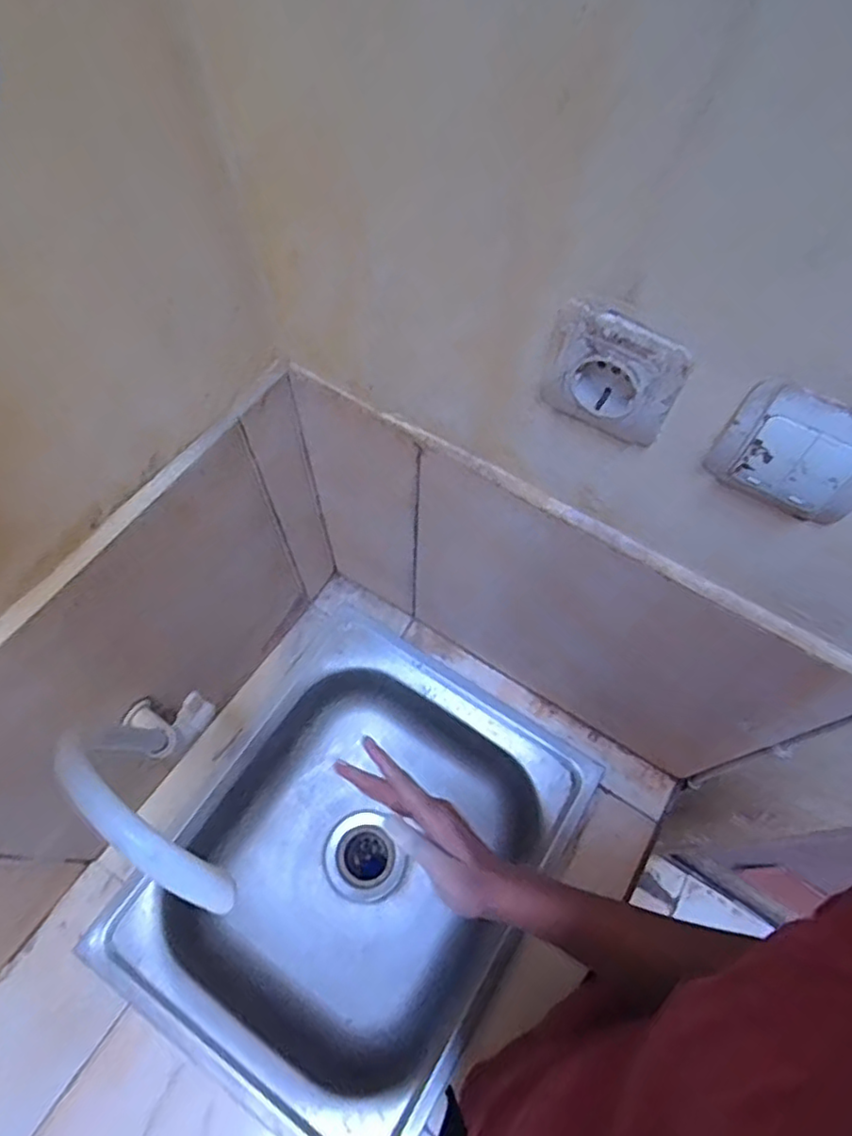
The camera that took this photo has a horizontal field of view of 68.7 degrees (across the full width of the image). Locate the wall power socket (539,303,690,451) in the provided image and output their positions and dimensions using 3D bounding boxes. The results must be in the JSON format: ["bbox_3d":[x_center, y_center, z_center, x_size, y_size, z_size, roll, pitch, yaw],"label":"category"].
[{"bbox_3d":[0.109,-0.113,0.370,0.078,0.080,0.019,36,68,16],"label":"wall power socket"}]

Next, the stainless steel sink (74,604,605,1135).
[{"bbox_3d":[-0.079,0.364,0.792,0.398,0.151,0.495,30,67,14],"label":"stainless steel sink"}]

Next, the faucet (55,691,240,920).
[{"bbox_3d":[-0.215,0.174,0.504,0.106,0.301,0.120,-38,101,-18],"label":"faucet"}]

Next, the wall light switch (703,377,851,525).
[{"bbox_3d":[0.201,-0.058,0.337,0.081,0.080,0.015,30,67,13],"label":"wall light switch"}]

